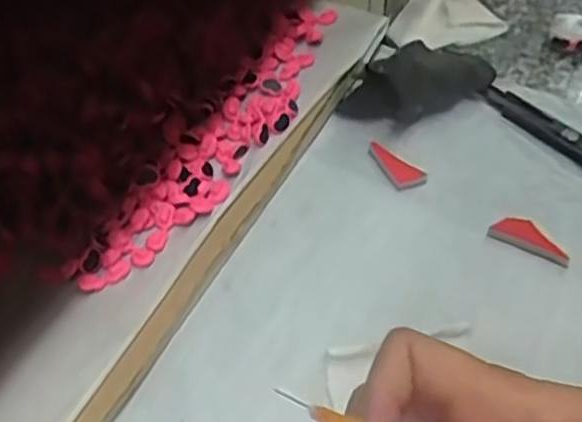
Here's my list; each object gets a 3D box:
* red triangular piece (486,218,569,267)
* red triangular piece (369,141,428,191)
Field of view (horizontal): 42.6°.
[{"bbox_3d":[0.115,0.013,0.360,0.038,0.009,0.015,21,55,14],"label":"red triangular piece"},{"bbox_3d":[0.056,-0.026,0.393,0.019,0.004,0.035,-19,56,-16],"label":"red triangular piece"}]

